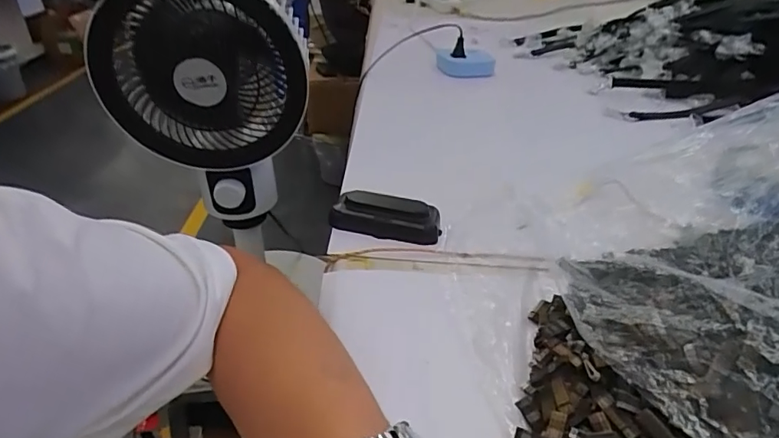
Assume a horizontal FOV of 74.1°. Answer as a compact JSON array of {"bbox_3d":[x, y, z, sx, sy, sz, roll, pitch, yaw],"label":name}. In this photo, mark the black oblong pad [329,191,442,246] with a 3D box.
[{"bbox_3d":[-0.004,-0.002,0.503,0.105,0.035,0.033,7,33,11],"label":"black oblong pad"}]

